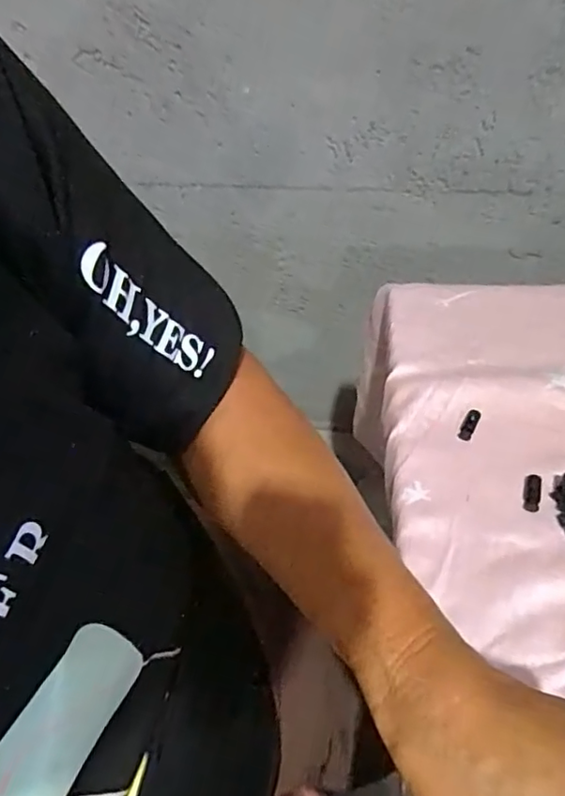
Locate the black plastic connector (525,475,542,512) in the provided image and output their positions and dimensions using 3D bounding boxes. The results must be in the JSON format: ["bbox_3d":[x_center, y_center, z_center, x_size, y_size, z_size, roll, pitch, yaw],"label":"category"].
[{"bbox_3d":[0.163,0.062,0.377,0.010,0.004,0.025,10,62,14],"label":"black plastic connector"}]

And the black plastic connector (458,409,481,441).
[{"bbox_3d":[0.136,0.020,0.420,0.011,0.007,0.026,24,53,24],"label":"black plastic connector"}]

